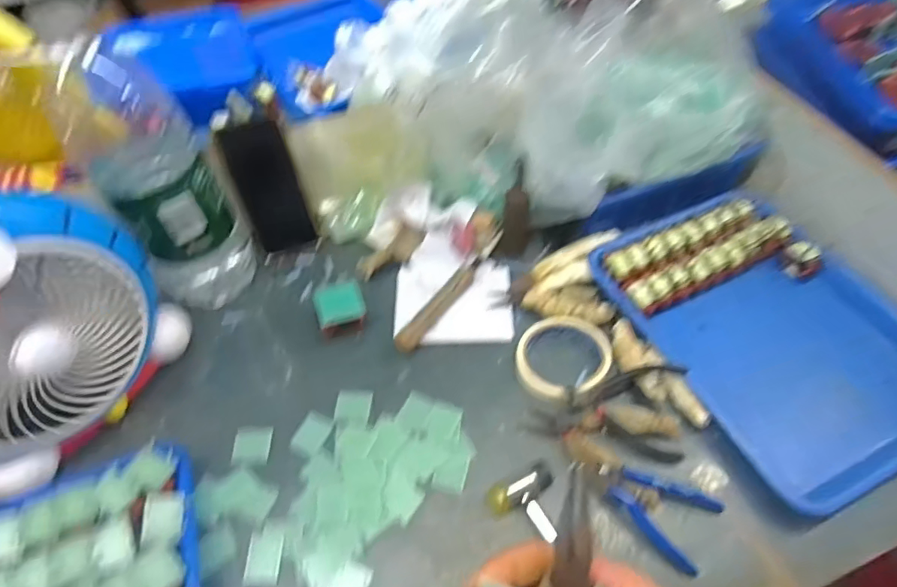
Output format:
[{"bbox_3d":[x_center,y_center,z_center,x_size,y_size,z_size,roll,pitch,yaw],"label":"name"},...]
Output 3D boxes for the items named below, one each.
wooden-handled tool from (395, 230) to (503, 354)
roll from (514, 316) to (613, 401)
[{"bbox_3d":[0.006,-0.002,0.604,0.024,0.020,0.184,33,61,24],"label":"wooden-handled tool"},{"bbox_3d":[0.118,0.064,0.546,0.096,0.027,0.096,-1,54,2],"label":"roll"}]

